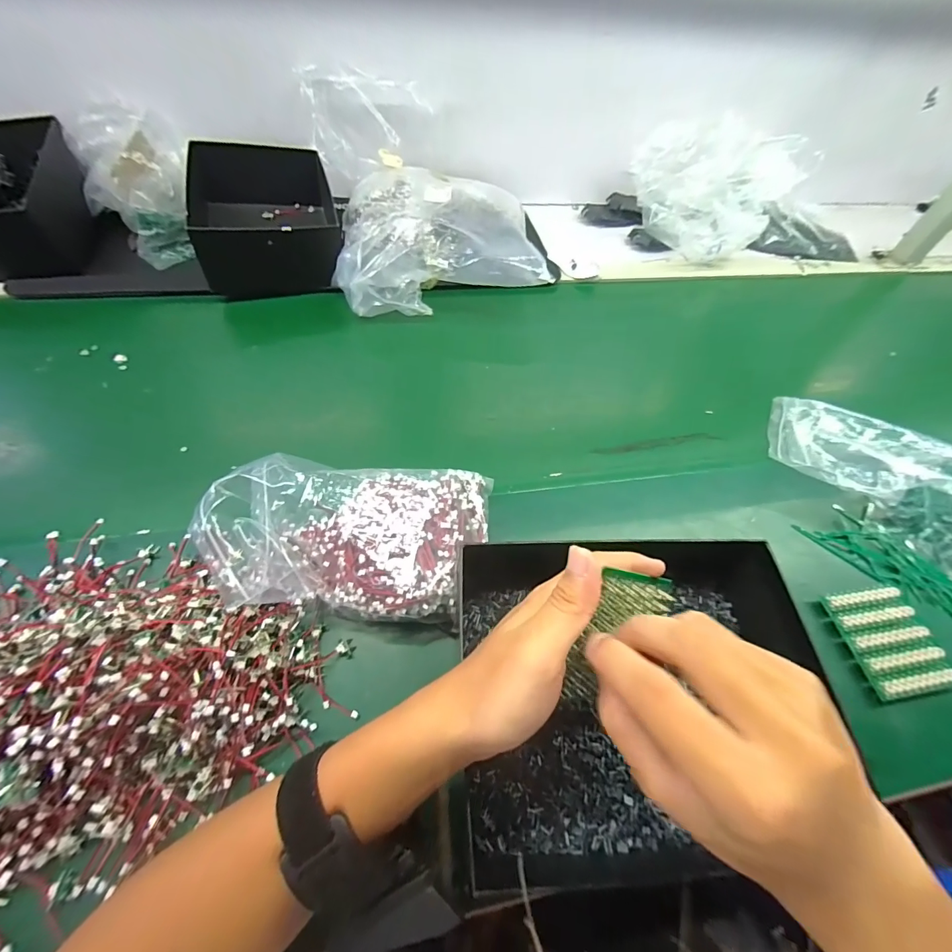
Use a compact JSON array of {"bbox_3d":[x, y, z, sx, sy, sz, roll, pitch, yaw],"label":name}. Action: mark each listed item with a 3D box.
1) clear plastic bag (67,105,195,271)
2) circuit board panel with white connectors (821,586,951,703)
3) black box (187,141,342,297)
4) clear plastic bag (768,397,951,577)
[{"bbox_3d":[-0.502,-0.436,0.620,0.149,0.075,0.242,-21,86,-18],"label":"clear plastic bag"},{"bbox_3d":[0.364,0.145,0.368,0.079,0.014,0.086,-6,56,-9],"label":"circuit board panel with white connectors"},{"bbox_3d":[-0.322,-0.392,0.628,0.195,0.098,0.261,-14,58,-14],"label":"black box"},{"bbox_3d":[0.443,-0.010,0.453,0.206,0.051,0.145,31,58,16],"label":"clear plastic bag"}]

